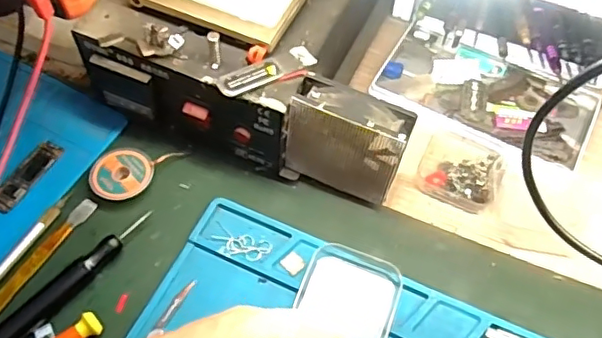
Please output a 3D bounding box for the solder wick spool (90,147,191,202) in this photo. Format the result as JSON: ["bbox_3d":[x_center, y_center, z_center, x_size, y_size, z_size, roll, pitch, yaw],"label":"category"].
[{"bbox_3d":[-0.128,0.002,0.438,0.058,0.008,0.053,1,57,-1],"label":"solder wick spool"}]

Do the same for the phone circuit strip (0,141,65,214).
[{"bbox_3d":[-0.208,0.005,0.436,0.017,0.007,0.064,27,60,14],"label":"phone circuit strip"}]

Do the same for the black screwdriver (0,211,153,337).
[{"bbox_3d":[-0.162,0.080,0.385,0.017,0.013,0.149,34,63,18],"label":"black screwdriver"}]

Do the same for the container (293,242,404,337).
[{"bbox_3d":[0.033,0.084,0.386,0.063,0.015,0.059,20,59,11],"label":"container"}]

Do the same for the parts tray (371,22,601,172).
[{"bbox_3d":[0.158,-0.064,0.493,0.175,0.018,0.094,24,60,13],"label":"parts tray"}]

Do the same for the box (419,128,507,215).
[{"bbox_3d":[0.124,-0.002,0.445,0.059,0.015,0.062,19,59,10],"label":"box"}]

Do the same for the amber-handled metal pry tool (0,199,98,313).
[{"bbox_3d":[-0.187,0.068,0.399,0.013,0.004,0.121,27,60,15],"label":"amber-handled metal pry tool"}]

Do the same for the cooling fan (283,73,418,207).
[{"bbox_3d":[0.032,-0.017,0.416,0.082,0.090,0.035,21,59,11],"label":"cooling fan"}]

